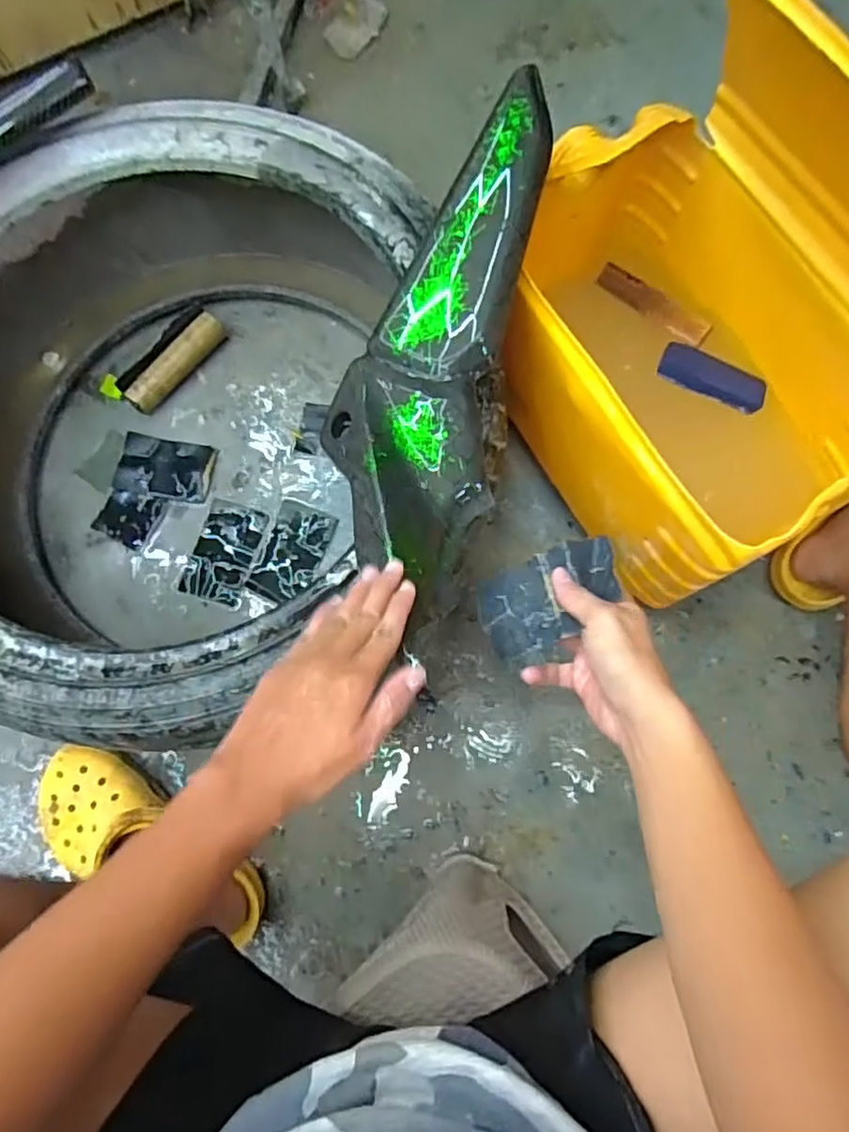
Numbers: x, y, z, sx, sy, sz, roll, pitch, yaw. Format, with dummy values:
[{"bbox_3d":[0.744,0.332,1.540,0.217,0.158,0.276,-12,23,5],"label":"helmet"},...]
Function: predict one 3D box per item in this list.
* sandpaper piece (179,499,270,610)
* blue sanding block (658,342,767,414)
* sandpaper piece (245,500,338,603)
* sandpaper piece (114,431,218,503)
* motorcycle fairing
[{"bbox_3d":[-0.231,-0.015,0.748,0.076,0.004,0.119,16,77,7],"label":"sandpaper piece"},{"bbox_3d":[0.300,-0.196,0.670,0.109,0.018,0.040,30,80,7],"label":"blue sanding block"},{"bbox_3d":[-0.152,-0.014,0.744,0.072,0.004,0.113,19,78,8],"label":"sandpaper piece"},{"bbox_3d":[-0.310,-0.117,0.773,0.112,0.005,0.072,10,79,-1],"label":"sandpaper piece"},{"bbox_3d":[0.004,-0.162,0.507,0.137,0.074,0.412,13,86,4],"label":"motorcycle fairing"}]

